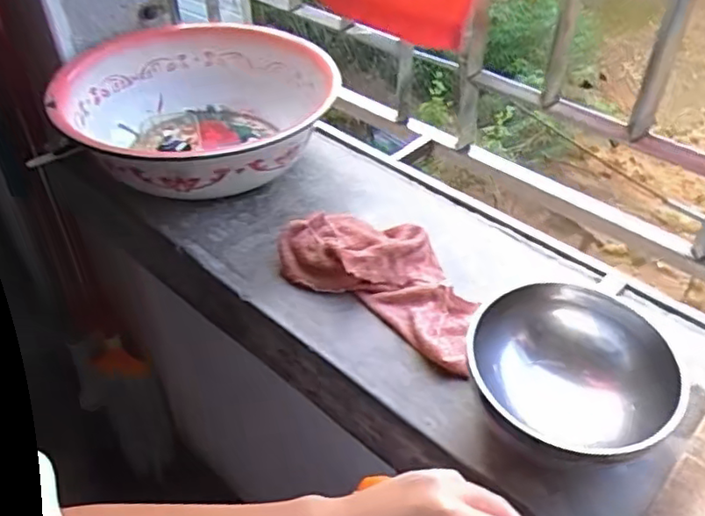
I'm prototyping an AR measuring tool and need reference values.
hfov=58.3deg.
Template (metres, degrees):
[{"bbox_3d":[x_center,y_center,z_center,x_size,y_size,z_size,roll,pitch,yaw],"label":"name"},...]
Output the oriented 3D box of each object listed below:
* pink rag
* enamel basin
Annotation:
[{"bbox_3d":[0.043,0.010,0.646,0.231,0.047,0.132,28,49,27],"label":"pink rag"},{"bbox_3d":[-0.188,-0.175,0.785,0.305,0.117,0.316,0,42,0],"label":"enamel basin"}]

